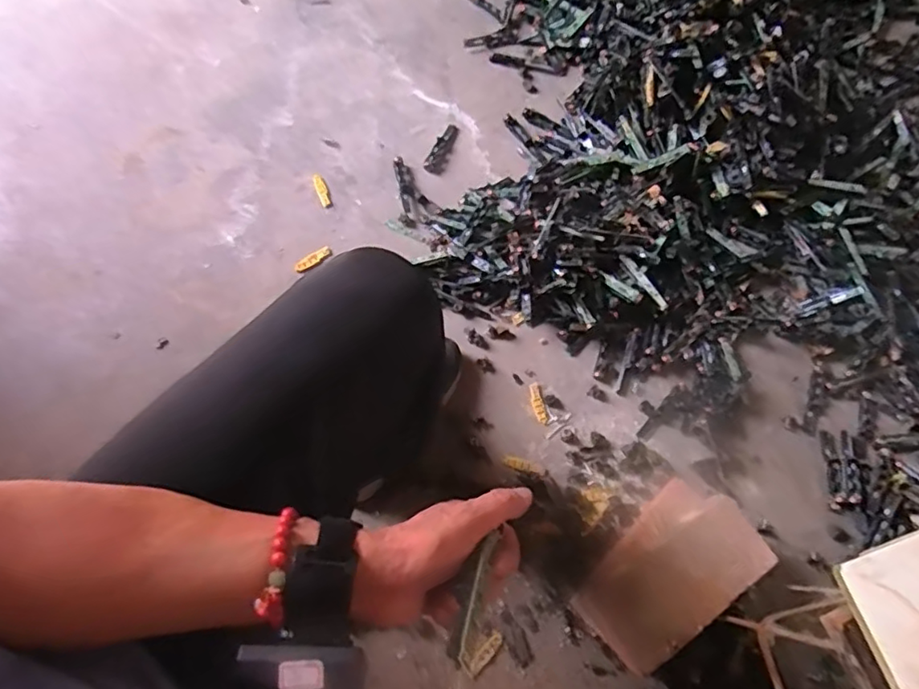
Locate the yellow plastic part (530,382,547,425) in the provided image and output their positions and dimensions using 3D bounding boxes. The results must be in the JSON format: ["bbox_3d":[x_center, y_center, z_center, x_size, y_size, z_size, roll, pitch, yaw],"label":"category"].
[{"bbox_3d":[0.117,0.088,0.863,0.015,0.004,0.063,-11,73,-4],"label":"yellow plastic part"}]

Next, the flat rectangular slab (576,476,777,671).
[{"bbox_3d":[0.269,0.297,0.753,0.238,0.099,0.132,-37,77,-15],"label":"flat rectangular slab"}]

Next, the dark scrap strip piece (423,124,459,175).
[{"bbox_3d":[-0.031,-0.339,1.002,0.035,0.006,0.099,20,74,5],"label":"dark scrap strip piece"}]

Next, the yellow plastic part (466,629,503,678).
[{"bbox_3d":[0.034,0.399,0.748,0.021,0.016,0.059,44,78,12],"label":"yellow plastic part"}]

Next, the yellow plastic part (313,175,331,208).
[{"bbox_3d":[-0.230,-0.257,0.964,0.019,0.014,0.060,-23,75,-7],"label":"yellow plastic part"}]

